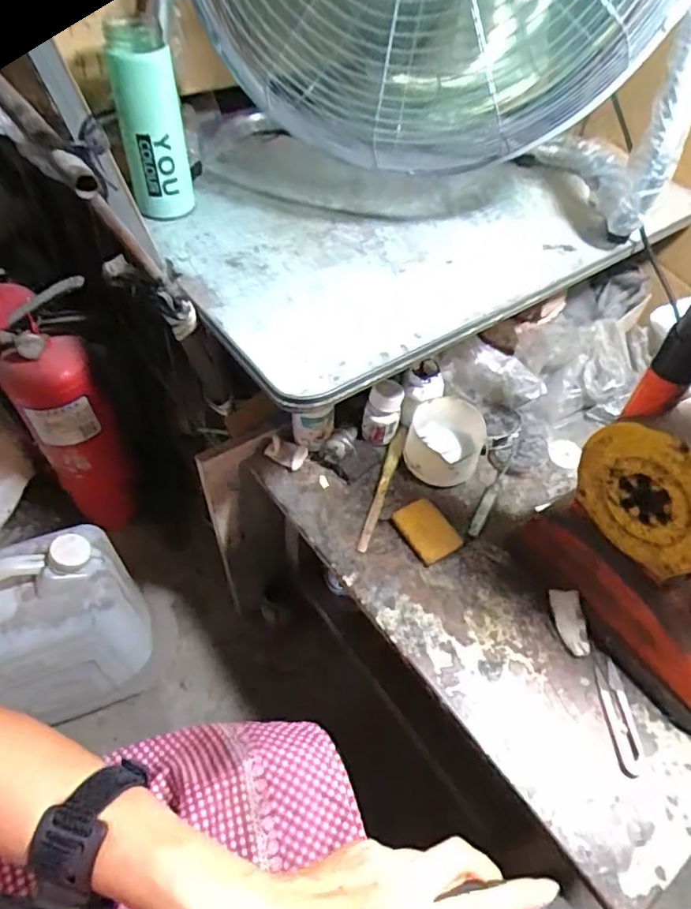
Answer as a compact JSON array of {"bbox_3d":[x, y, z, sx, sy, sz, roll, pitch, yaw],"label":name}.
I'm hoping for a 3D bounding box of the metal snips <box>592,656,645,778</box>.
[{"bbox_3d":[0.250,0.236,0.513,0.025,0.005,0.098,0,53,-1],"label":"metal snips"}]

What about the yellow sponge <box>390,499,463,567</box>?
[{"bbox_3d":[0.090,0.083,0.623,0.055,0.014,0.070,-28,59,-21],"label":"yellow sponge"}]

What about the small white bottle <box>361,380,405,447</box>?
[{"bbox_3d":[0.045,-0.052,0.680,0.042,0.074,0.042,14,54,9],"label":"small white bottle"}]

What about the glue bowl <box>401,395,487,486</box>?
[{"bbox_3d":[0.117,-0.015,0.670,0.087,0.058,0.092,20,55,13],"label":"glue bowl"}]

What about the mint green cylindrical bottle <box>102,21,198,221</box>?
[{"bbox_3d":[-0.208,-0.350,0.602,0.067,0.171,0.074,-12,54,-10],"label":"mint green cylindrical bottle"}]

